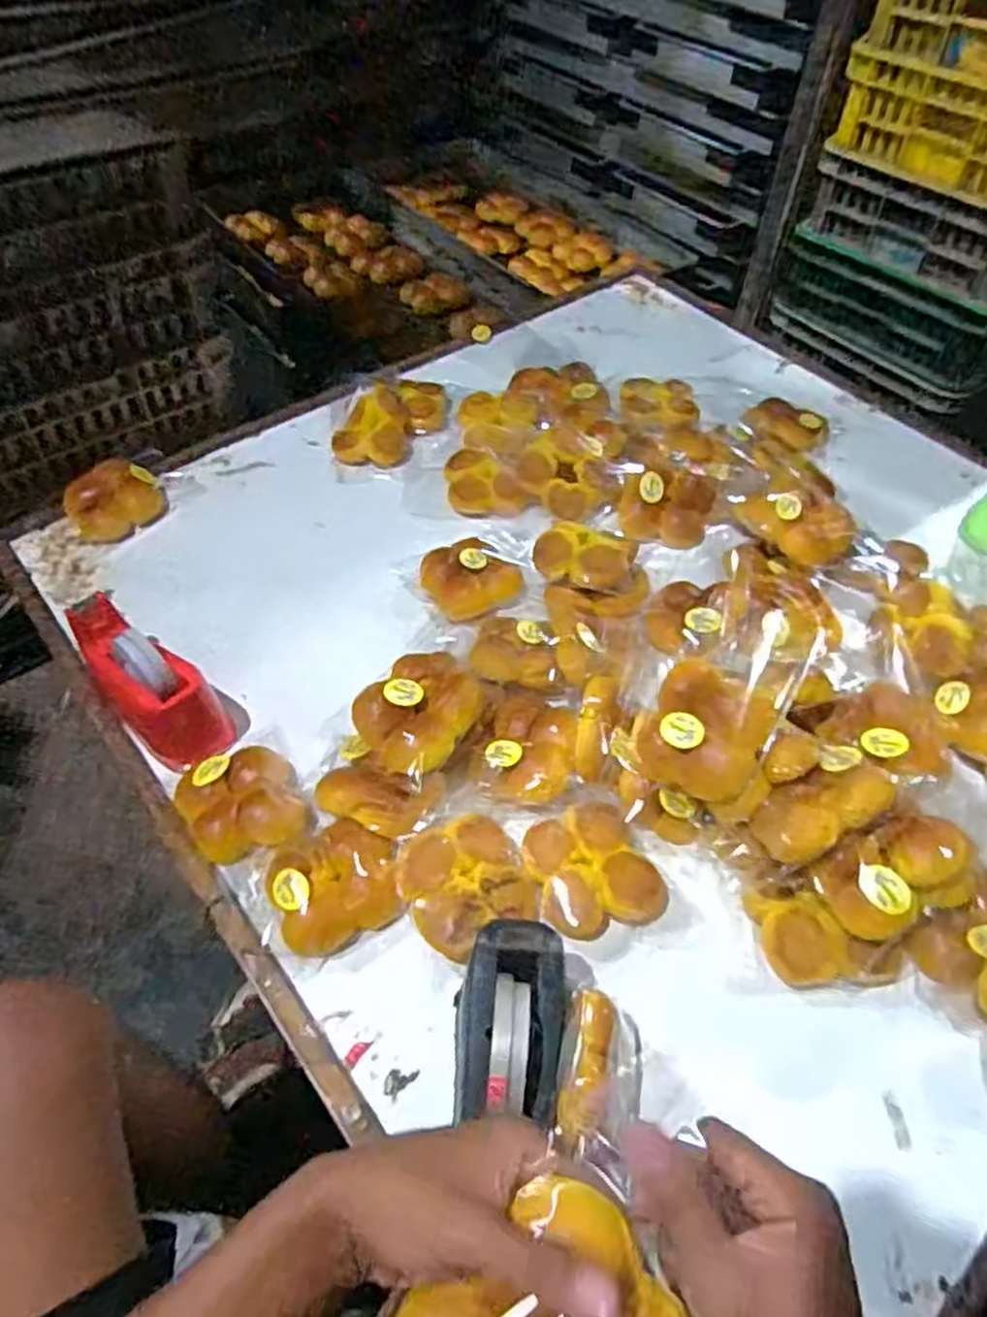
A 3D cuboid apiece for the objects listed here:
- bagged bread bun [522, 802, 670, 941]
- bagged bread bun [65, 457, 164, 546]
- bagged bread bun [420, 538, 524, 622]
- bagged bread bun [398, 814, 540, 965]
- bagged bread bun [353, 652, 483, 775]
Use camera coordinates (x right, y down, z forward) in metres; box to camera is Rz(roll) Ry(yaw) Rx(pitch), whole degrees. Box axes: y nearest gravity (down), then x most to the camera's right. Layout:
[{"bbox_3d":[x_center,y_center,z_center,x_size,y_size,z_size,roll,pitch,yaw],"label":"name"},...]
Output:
[{"bbox_3d":[0.089,0.191,0.698,0.106,0.041,0.108,-15,53,-15],"label":"bagged bread bun"},{"bbox_3d":[-0.499,-0.210,1.021,0.077,0.061,0.123,38,58,25],"label":"bagged bread bun"},{"bbox_3d":[-0.027,-0.098,0.927,0.107,0.038,0.117,2,50,-2],"label":"bagged bread bun"},{"bbox_3d":[-0.023,0.194,0.675,0.105,0.044,0.101,-24,56,-21],"label":"bagged bread bun"},{"bbox_3d":[-0.073,0.051,0.759,0.108,0.042,0.122,33,56,22],"label":"bagged bread bun"}]

